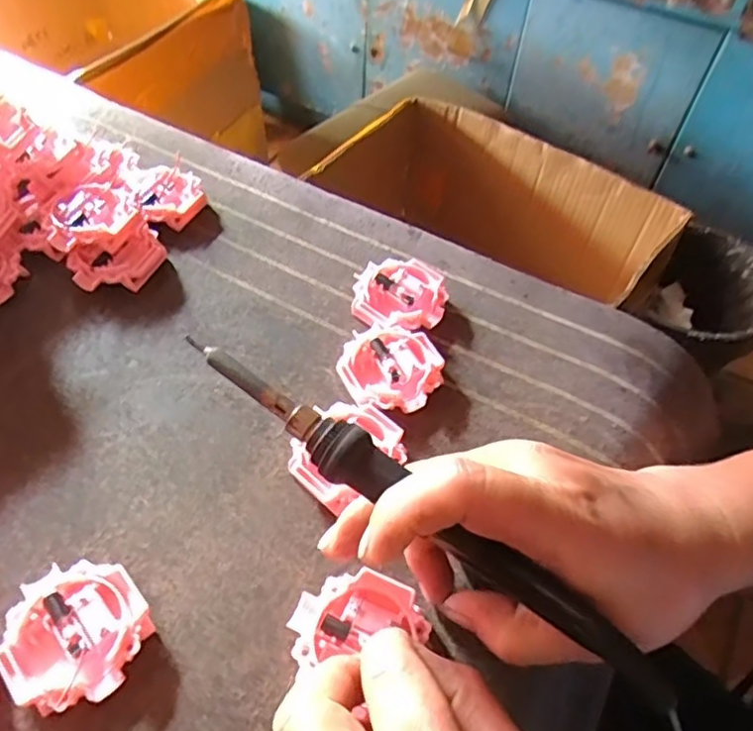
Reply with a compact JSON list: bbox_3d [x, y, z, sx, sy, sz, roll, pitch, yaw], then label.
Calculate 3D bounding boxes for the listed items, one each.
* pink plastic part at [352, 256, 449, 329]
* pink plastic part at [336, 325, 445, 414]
[{"bbox_3d":[0.013,-0.039,0.364,0.052,0.015,0.051,8,53,4],"label":"pink plastic part"},{"bbox_3d":[0.007,0.002,0.332,0.052,0.013,0.051,1,53,-1],"label":"pink plastic part"}]

